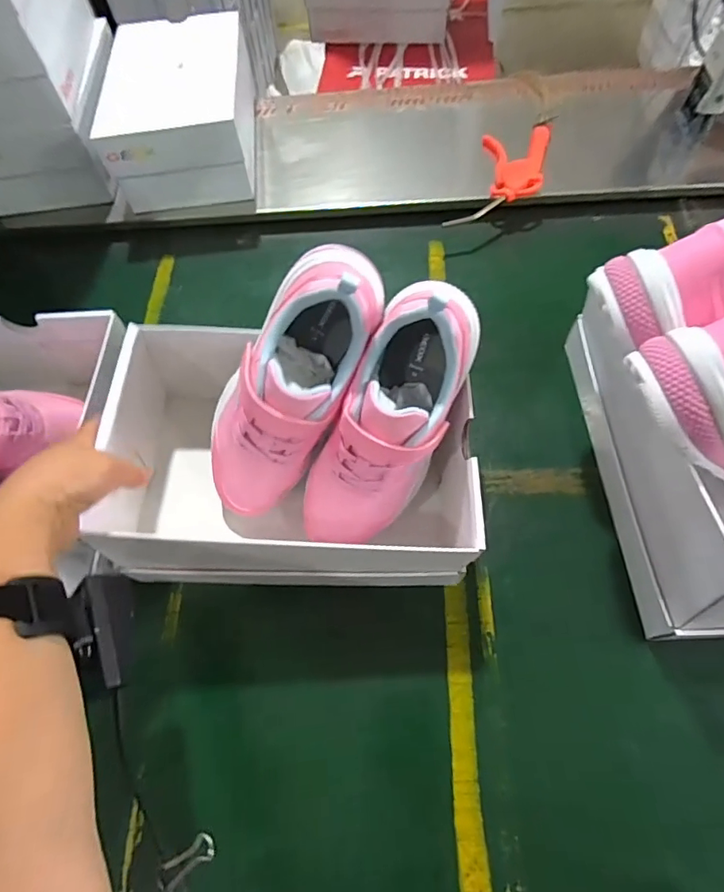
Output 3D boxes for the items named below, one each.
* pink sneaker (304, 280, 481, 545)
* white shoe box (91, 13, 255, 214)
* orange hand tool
[{"bbox_3d":[0.018,-0.012,0.399,0.080,0.093,0.228,30,112,18],"label":"pink sneaker"},{"bbox_3d":[-0.239,-0.456,0.688,0.174,0.093,0.283,-7,62,1],"label":"white shoe box"},{"bbox_3d":[0.182,-0.346,0.655,0.093,0.015,0.205,15,65,12],"label":"orange hand tool"}]

